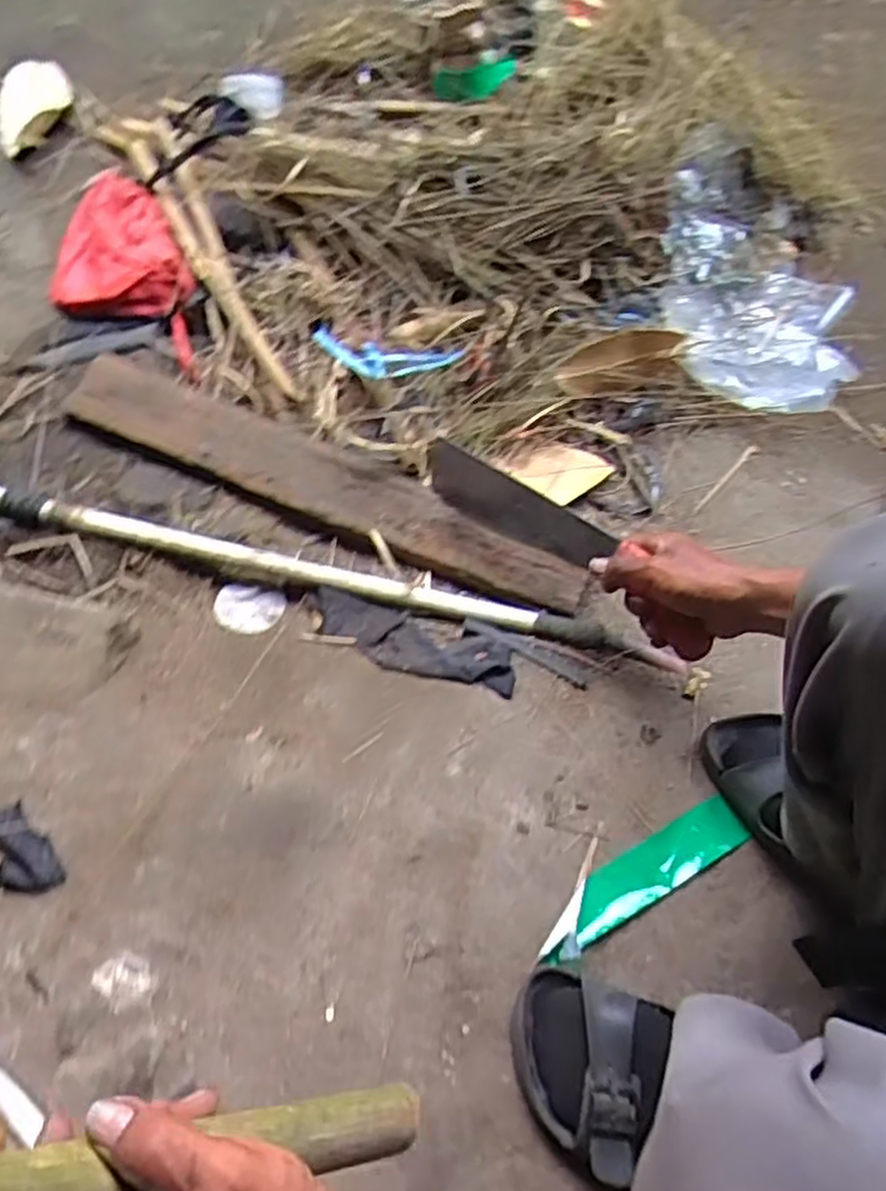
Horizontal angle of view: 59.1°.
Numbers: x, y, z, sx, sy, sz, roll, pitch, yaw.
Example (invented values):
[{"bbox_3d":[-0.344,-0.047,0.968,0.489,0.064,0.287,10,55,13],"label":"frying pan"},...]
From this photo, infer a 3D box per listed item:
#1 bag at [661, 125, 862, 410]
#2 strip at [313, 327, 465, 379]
[{"bbox_3d":[0.425,-0.435,1.049,0.282,0.135,0.415,14,65,4],"label":"bag"},{"bbox_3d":[-0.060,-0.274,0.895,0.166,0.023,0.061,0,64,-18],"label":"strip"}]

